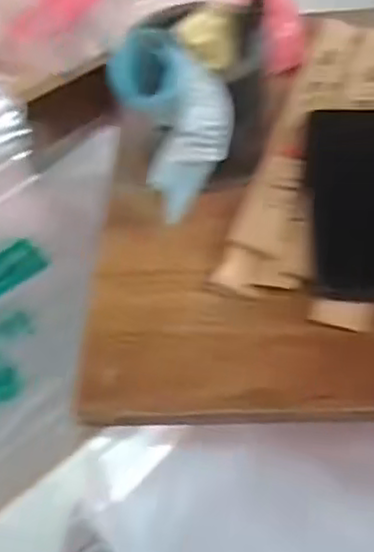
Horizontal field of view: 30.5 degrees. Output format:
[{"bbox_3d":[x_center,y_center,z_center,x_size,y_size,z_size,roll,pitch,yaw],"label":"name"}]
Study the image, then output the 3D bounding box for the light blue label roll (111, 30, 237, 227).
[{"bbox_3d":[-0.005,-0.091,0.408,0.064,0.104,0.051,-22,52,-12],"label":"light blue label roll"}]

